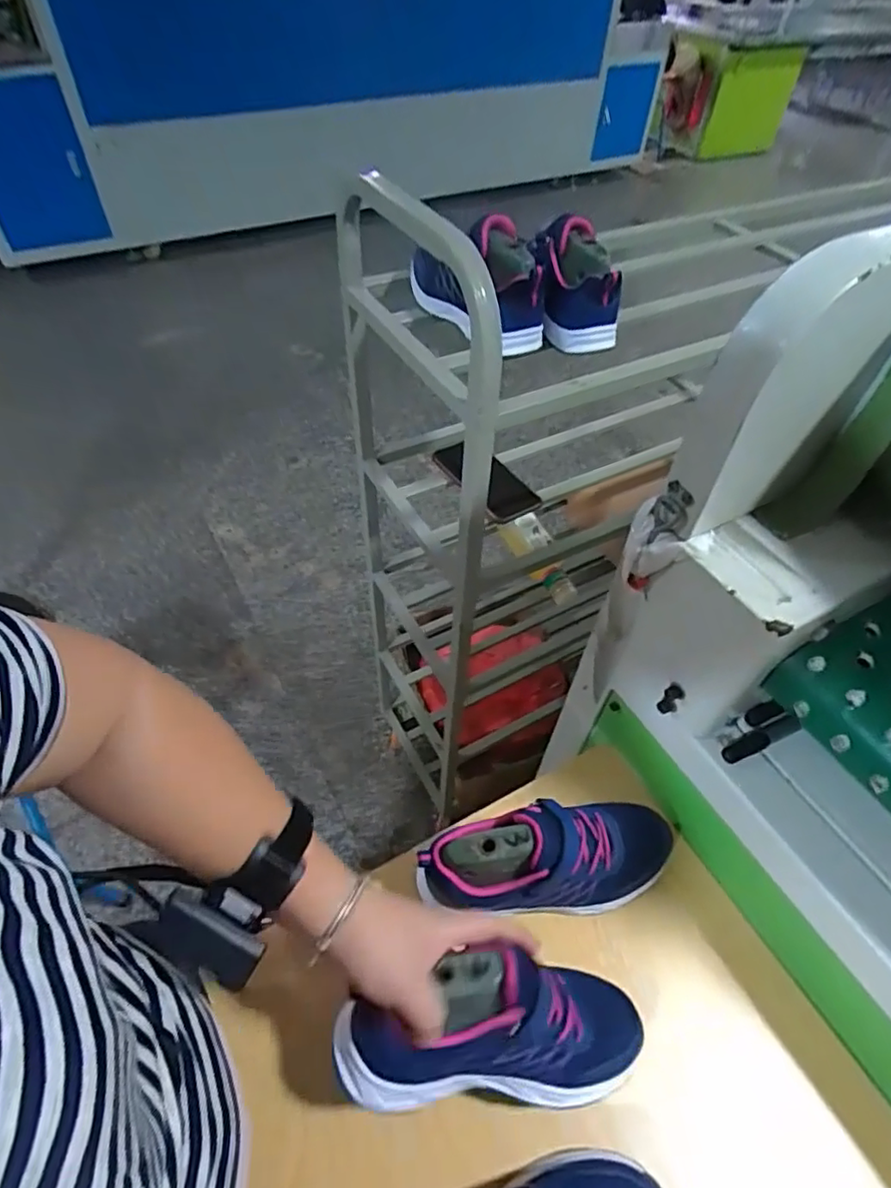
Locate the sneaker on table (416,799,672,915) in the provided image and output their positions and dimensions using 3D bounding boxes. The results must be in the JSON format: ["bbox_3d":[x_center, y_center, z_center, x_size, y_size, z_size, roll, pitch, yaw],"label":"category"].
[{"bbox_3d":[0.101,0.240,0.553,0.249,0.113,0.084,-7,51,-9],"label":"sneaker on table"}]

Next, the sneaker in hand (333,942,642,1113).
[{"bbox_3d":[0.042,0.314,0.464,0.238,0.119,0.081,15,14,-15],"label":"sneaker in hand"}]

